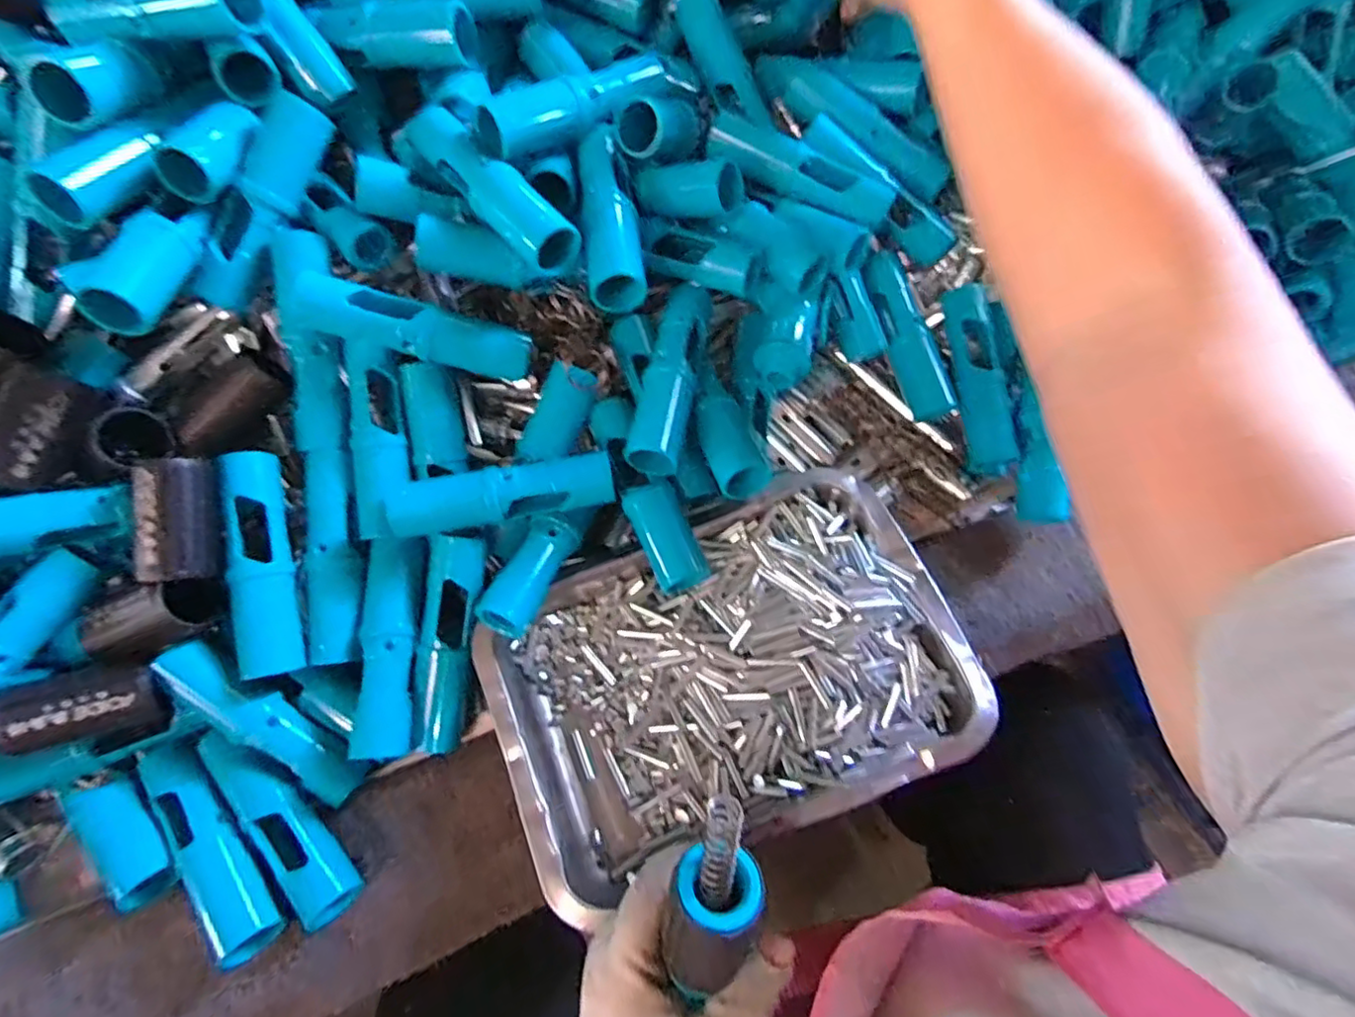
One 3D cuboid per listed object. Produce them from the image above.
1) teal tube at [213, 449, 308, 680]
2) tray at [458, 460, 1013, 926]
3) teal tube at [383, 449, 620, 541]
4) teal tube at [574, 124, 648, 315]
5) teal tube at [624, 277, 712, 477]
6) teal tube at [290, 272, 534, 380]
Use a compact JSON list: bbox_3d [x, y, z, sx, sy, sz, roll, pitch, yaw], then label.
[{"bbox_3d":[-0.224,0.029,0.339,0.025,0.023,0.119,-9,86,-2],"label":"teal tube"},{"bbox_3d":[0.029,0.090,0.355,0.250,0.032,0.173,-22,65,-7],"label":"tray"},{"bbox_3d":[-0.094,-0.007,0.344,0.117,0.026,0.028,-12,64,-3],"label":"teal tube"},{"bbox_3d":[-0.039,-0.167,0.358,0.030,0.028,0.114,-8,64,-1],"label":"teal tube"},{"bbox_3d":[-0.004,-0.078,0.369,0.029,0.022,0.122,8,65,7],"label":"teal tube"},{"bbox_3d":[-0.146,-0.099,0.349,0.126,0.030,0.026,14,64,-11],"label":"teal tube"}]

